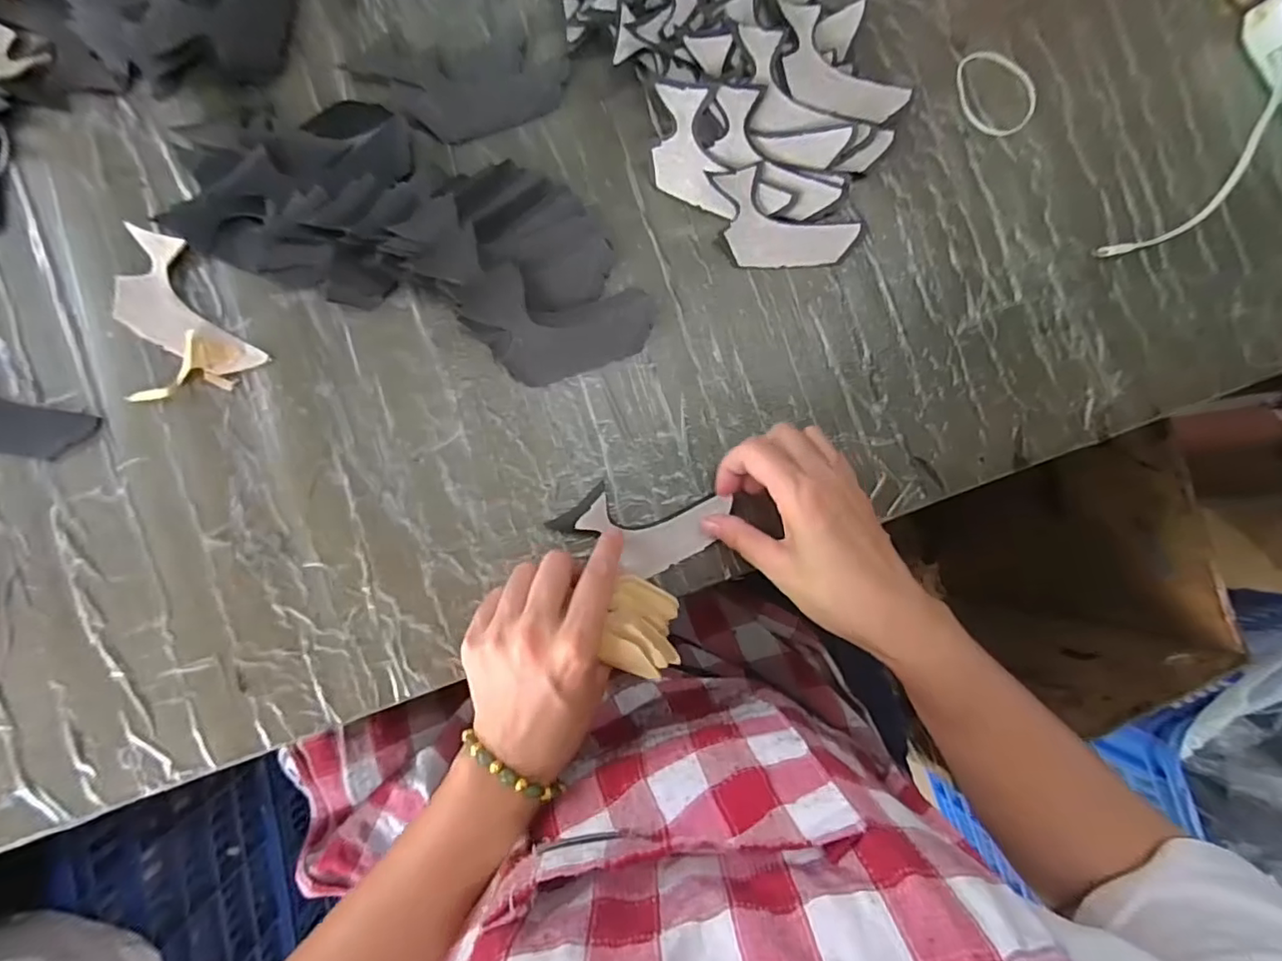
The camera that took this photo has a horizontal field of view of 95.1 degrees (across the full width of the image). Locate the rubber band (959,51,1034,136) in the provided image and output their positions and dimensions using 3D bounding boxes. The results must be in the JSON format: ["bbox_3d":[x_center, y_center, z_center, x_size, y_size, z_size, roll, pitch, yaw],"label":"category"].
[{"bbox_3d":[0.253,-0.276,0.417,0.059,0.004,0.059,0,87,-6],"label":"rubber band"}]

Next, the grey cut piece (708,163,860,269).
[{"bbox_3d":[0.097,-0.173,0.388,0.097,0.004,0.059,-5,103,-9],"label":"grey cut piece"}]

